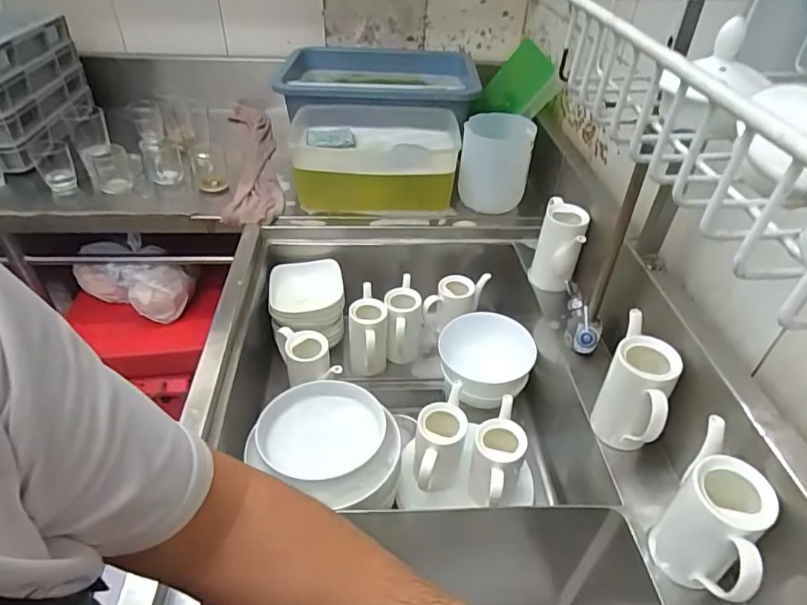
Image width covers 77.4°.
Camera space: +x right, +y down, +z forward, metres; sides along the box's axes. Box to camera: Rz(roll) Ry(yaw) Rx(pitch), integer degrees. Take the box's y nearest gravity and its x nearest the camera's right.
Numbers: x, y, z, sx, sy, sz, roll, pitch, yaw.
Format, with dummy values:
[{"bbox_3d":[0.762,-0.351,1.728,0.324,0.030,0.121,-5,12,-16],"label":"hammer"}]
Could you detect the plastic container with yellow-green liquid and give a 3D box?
[{"bbox_3d":[-0.066,-0.325,1.156,0.379,0.172,0.262,0,39,-3],"label":"plastic container with yellow-green liquid"}]

